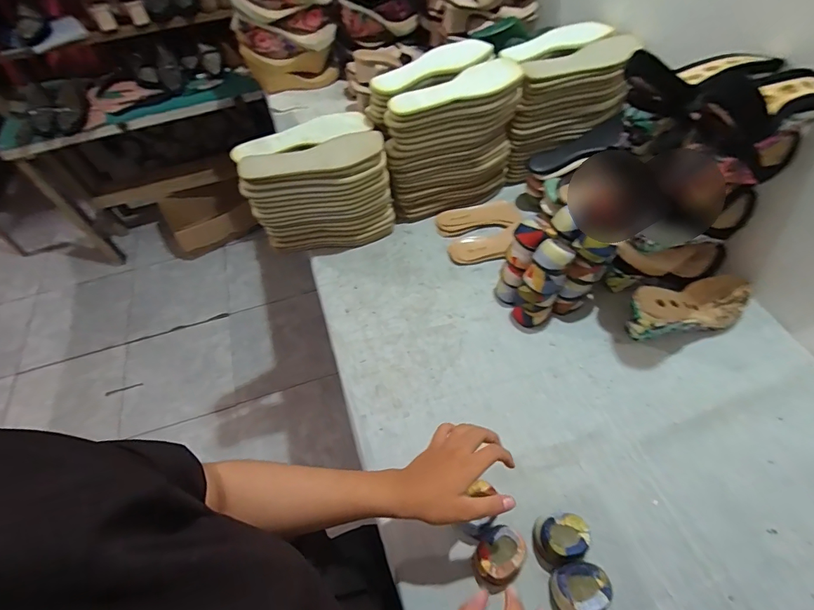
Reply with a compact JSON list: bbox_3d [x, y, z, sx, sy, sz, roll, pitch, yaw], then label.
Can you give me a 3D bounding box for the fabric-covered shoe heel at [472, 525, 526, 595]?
[{"bbox_3d":[0.111,0.299,0.487,0.051,0.039,0.074,29,62,23],"label":"fabric-covered shoe heel"}]

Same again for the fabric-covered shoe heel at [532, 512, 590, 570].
[{"bbox_3d":[0.185,0.281,0.495,0.061,0.043,0.051,-16,55,-7],"label":"fabric-covered shoe heel"}]

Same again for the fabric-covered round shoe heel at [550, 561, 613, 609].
[{"bbox_3d":[0.195,0.319,0.463,0.065,0.039,0.056,-9,54,-2],"label":"fabric-covered round shoe heel"}]

